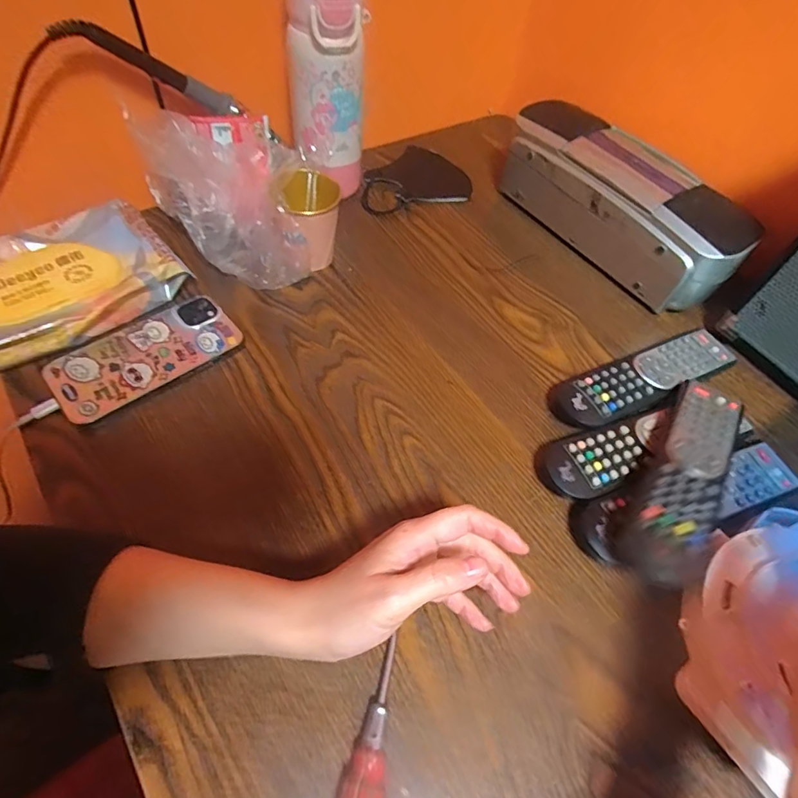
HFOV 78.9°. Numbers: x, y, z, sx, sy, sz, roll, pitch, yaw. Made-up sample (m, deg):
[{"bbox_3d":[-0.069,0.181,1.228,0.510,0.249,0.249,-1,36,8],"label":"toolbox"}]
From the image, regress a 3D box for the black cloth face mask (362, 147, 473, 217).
[{"bbox_3d":[0.012,-0.276,0.612,0.134,0.027,0.113,-16,59,-17],"label":"black cloth face mask"}]

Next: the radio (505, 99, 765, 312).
[{"bbox_3d":[0.238,-0.215,0.531,0.111,0.106,0.278,-36,67,-26],"label":"radio"}]

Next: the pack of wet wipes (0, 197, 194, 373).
[{"bbox_3d":[-0.313,-0.096,0.431,0.213,0.055,0.133,-32,65,-25],"label":"pack of wet wipes"}]

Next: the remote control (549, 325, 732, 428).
[{"bbox_3d":[0.223,-0.019,0.437,0.190,0.026,0.054,-20,61,-19],"label":"remote control"}]

